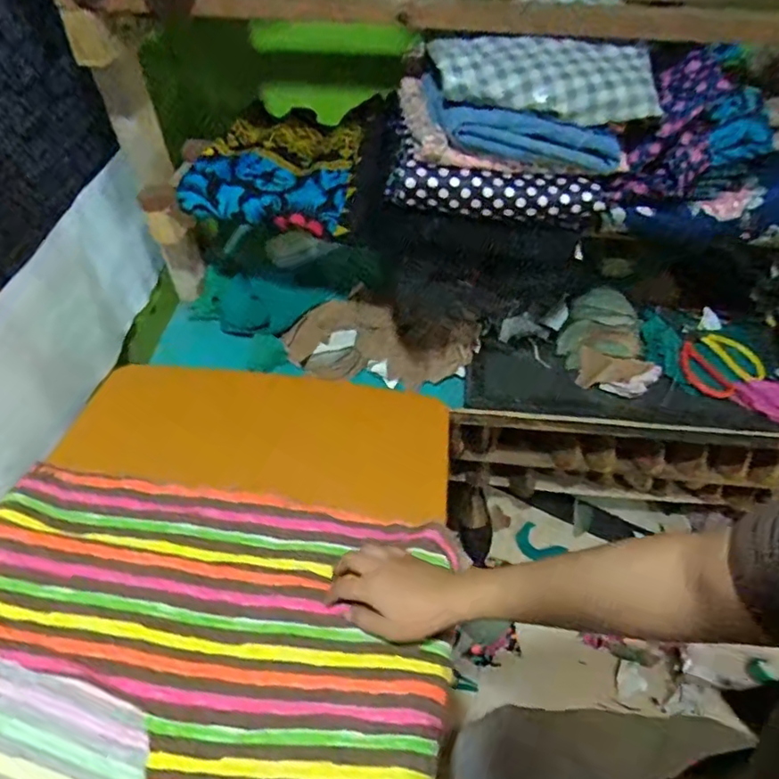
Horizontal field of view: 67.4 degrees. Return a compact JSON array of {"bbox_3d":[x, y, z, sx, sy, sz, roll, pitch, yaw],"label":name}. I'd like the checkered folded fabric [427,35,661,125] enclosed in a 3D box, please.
[{"bbox_3d":[0.165,-0.329,0.618,0.238,0.047,0.100,4,49,4],"label":"checkered folded fabric"}]

